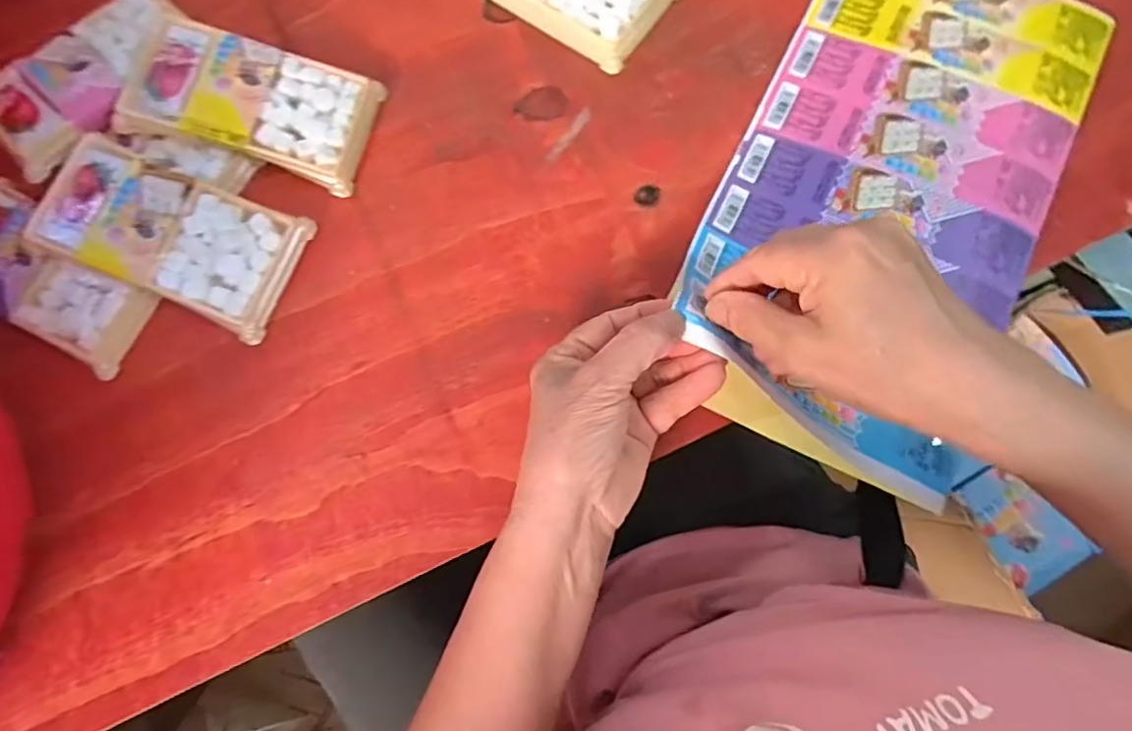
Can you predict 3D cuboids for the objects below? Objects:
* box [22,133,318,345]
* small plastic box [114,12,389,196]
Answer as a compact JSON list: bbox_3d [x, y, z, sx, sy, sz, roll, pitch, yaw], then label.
[{"bbox_3d":[-0.226,-0.075,0.324,0.134,0.014,0.072,24,86,-7],"label":"box"},{"bbox_3d":[-0.187,-0.159,0.342,0.132,0.014,0.074,16,83,-9],"label":"small plastic box"}]

